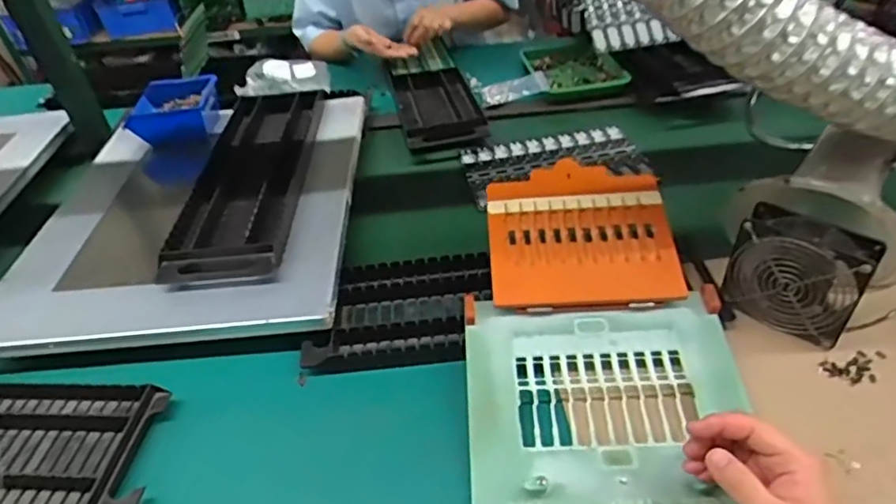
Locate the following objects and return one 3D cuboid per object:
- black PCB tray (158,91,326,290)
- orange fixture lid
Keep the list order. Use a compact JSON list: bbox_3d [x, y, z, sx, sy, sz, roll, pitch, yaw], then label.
[{"bbox_3d":[-0.283,-0.120,0.844,0.154,0.032,0.450,-6,41,0],"label":"black PCB tray"},{"bbox_3d":[0.147,-0.023,0.661,0.196,0.023,0.178,-4,62,4],"label":"orange fixture lid"}]

